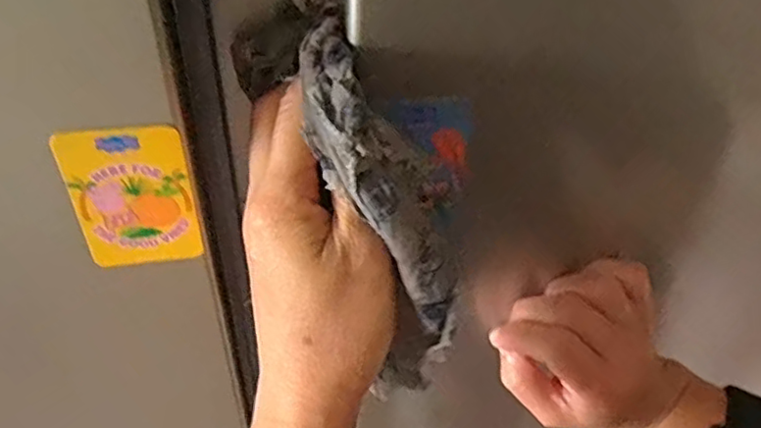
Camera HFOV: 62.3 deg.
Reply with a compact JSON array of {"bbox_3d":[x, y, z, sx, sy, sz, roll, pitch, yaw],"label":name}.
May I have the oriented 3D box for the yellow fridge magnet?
[{"bbox_3d":[-0.098,-0.005,0.250,0.045,0.065,0.004,-7,44,-10],"label":"yellow fridge magnet"}]

